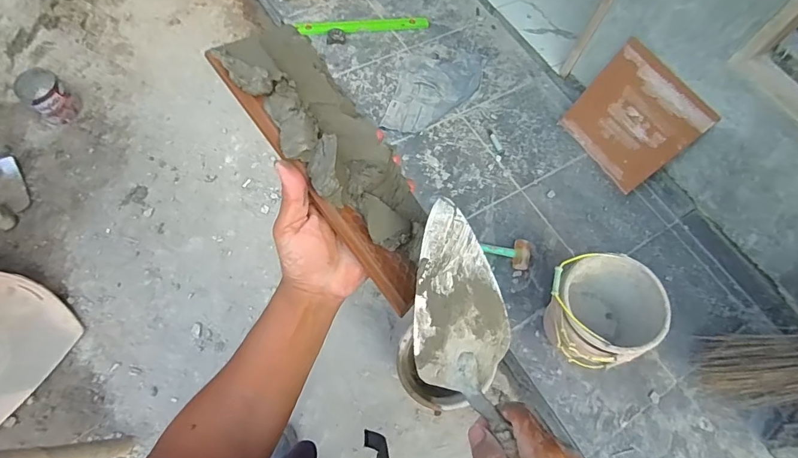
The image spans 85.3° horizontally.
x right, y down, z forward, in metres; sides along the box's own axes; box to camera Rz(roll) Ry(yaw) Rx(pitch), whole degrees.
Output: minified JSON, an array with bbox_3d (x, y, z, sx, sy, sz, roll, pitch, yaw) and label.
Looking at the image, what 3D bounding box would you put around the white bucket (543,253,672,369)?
[{"bbox_3d":[0.570,0.249,1.277,0.291,0.268,0.286,3,62,-6],"label":"white bucket"}]

